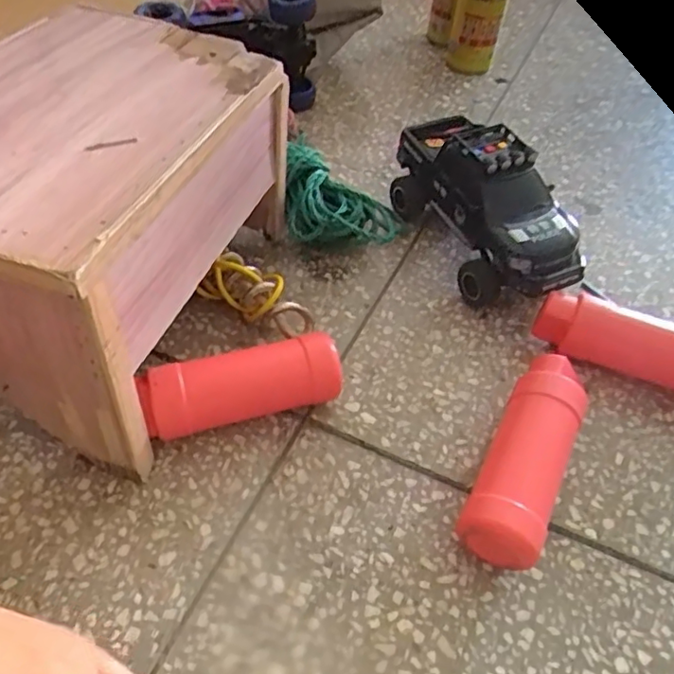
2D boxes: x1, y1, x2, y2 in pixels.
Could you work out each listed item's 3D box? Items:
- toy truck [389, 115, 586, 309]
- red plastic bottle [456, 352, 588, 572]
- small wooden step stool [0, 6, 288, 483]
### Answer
[{"bbox_3d":[0.135,-0.121,0.560,0.088,0.109,0.204,-18,54,-17],"label":"toy truck"},{"bbox_3d":[0.136,0.086,0.431,0.054,0.054,0.158,24,53,15],"label":"red plastic bottle"},{"bbox_3d":[-0.174,-0.097,0.439,0.194,0.171,0.286,16,52,9],"label":"small wooden step stool"}]

